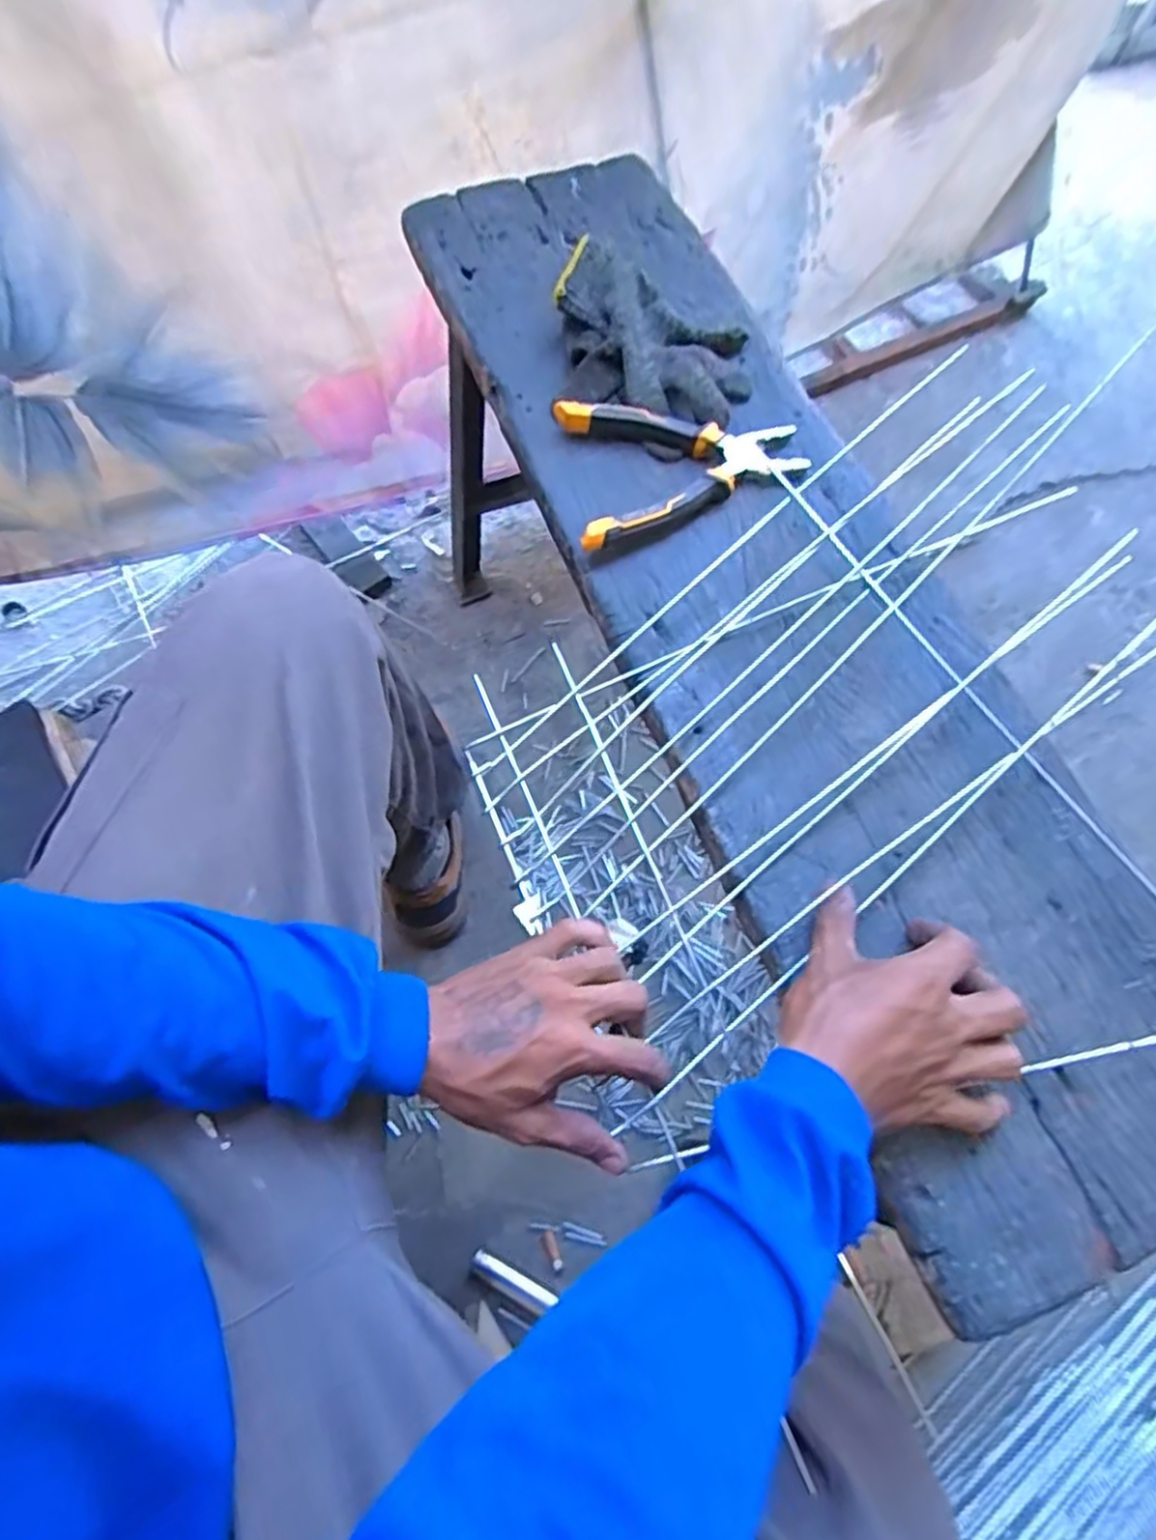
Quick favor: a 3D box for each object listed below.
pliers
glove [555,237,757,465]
[{"bbox_3d":[0.085,-0.230,0.560,0.185,0.026,0.125,-8,71,-5],"label":"pliers"},{"bbox_3d":[0.057,-0.347,0.595,0.175,0.046,0.151,35,73,9],"label":"glove"}]

